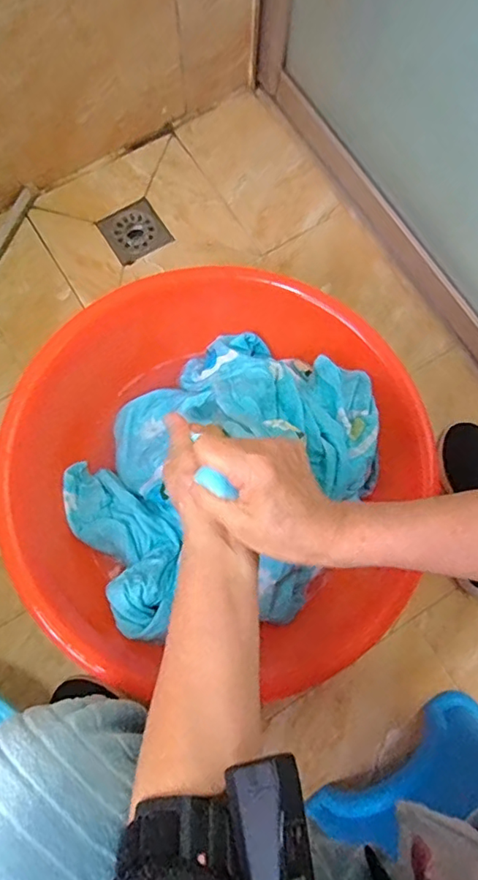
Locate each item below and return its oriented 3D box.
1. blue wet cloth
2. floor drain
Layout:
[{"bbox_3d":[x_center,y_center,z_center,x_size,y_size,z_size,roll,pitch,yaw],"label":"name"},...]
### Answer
[{"bbox_3d":[-0.041,0.040,0.697,0.360,0.205,0.414,22,79,4],"label":"blue wet cloth"},{"bbox_3d":[-0.178,-0.358,0.925,0.099,0.007,0.102,-32,80,-7],"label":"floor drain"}]

